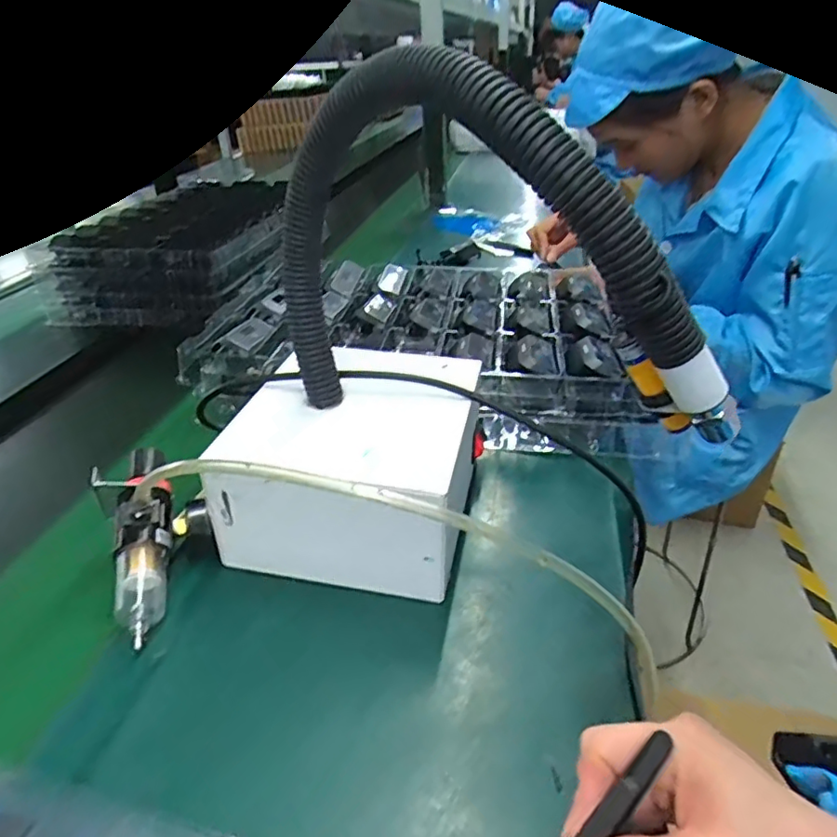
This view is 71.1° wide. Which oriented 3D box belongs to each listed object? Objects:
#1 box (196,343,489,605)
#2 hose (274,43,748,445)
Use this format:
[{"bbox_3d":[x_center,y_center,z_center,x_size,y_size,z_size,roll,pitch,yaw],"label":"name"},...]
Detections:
[{"bbox_3d":[-0.054,0.032,0.473,0.193,0.110,0.204,5,33,11],"label":"box"},{"bbox_3d":[0.026,-0.086,0.336,0.303,0.209,0.043,17,37,27],"label":"hose"}]

